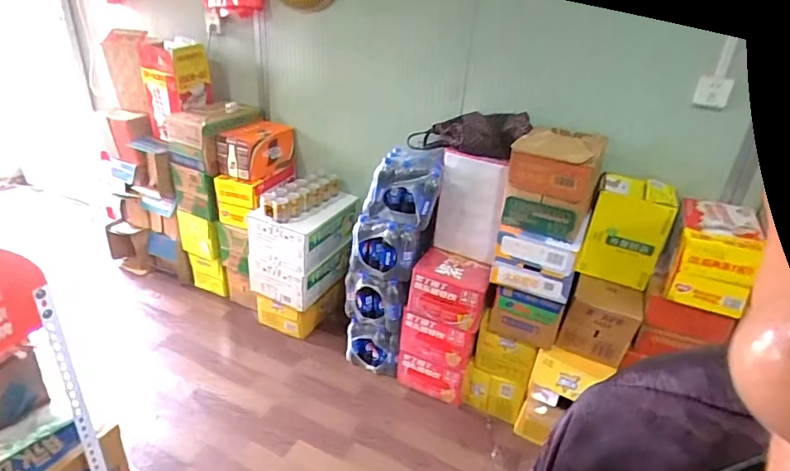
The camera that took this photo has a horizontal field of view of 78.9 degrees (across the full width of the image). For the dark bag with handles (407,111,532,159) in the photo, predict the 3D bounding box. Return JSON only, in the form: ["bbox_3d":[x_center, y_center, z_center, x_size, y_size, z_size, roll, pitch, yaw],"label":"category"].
[{"bbox_3d":[0.271,-0.396,1.885,0.479,0.170,0.369,12,27,13],"label":"dark bag with handles"}]

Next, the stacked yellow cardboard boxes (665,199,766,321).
[{"bbox_3d":[1.029,0.052,1.565,0.233,0.235,0.375,19,29,27],"label":"stacked yellow cardboard boxes"}]

